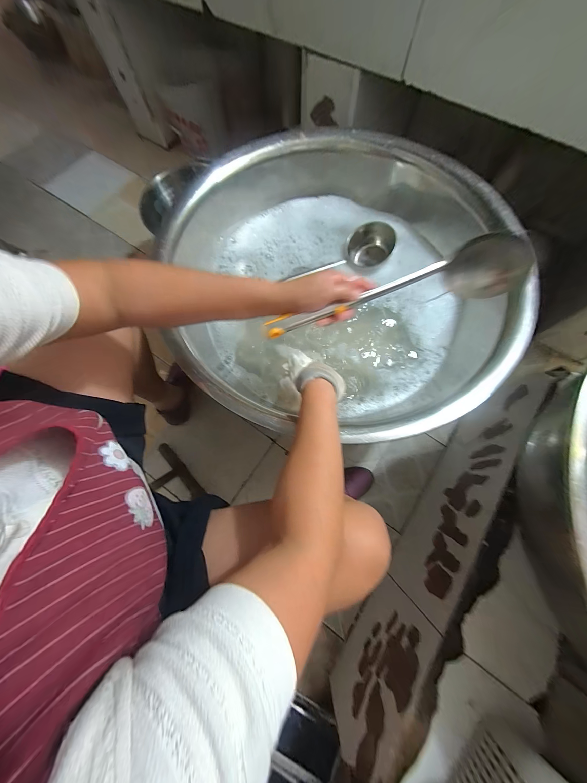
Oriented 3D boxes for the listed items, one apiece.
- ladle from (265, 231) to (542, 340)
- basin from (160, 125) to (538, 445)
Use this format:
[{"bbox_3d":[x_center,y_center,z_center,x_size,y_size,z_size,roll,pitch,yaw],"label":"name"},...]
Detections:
[{"bbox_3d":[0.136,-0.141,0.352,0.351,0.091,0.058,-13,75,1],"label":"ladle"},{"bbox_3d":[0.085,-0.250,0.564,0.654,0.158,0.712,0,75,0],"label":"basin"}]

